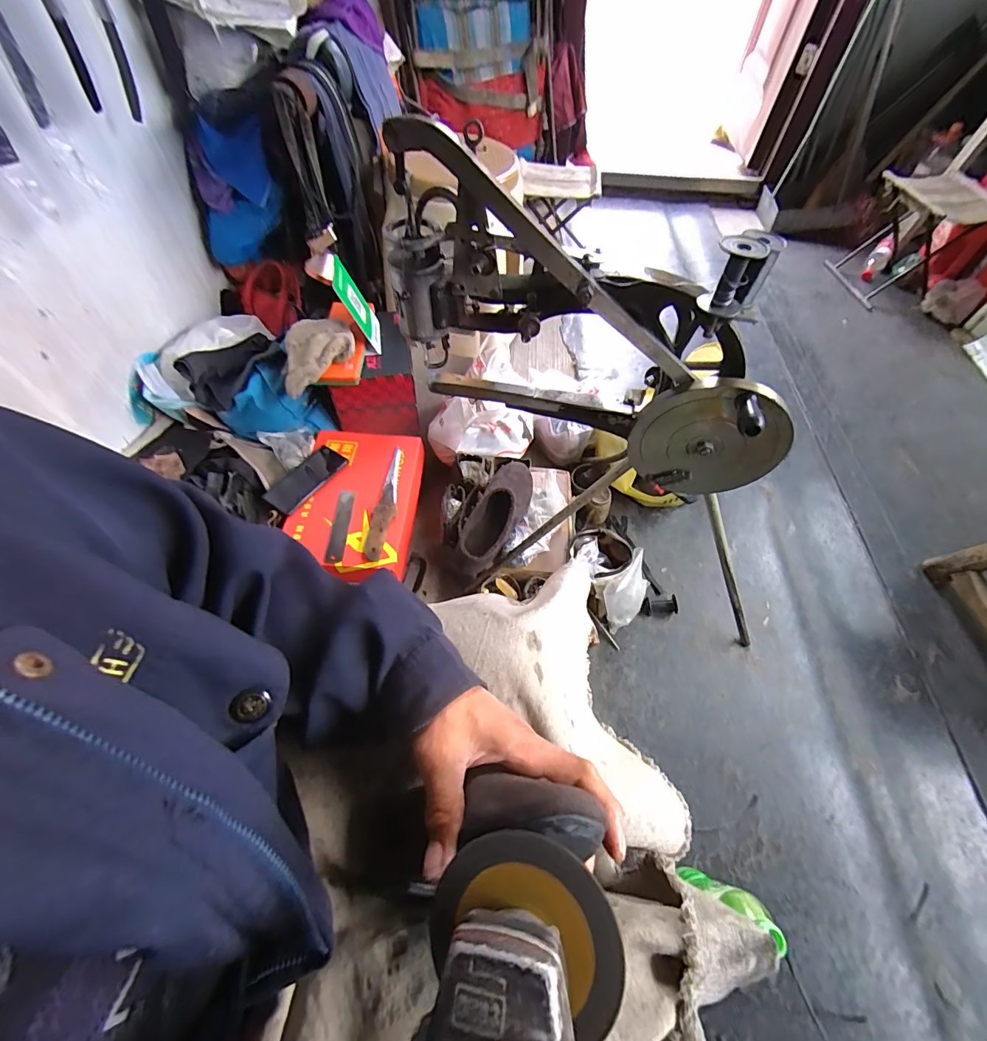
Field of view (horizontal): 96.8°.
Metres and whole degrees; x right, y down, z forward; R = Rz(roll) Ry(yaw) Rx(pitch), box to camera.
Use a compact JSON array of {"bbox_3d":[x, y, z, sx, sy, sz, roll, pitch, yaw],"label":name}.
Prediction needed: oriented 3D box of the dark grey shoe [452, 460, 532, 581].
[{"bbox_3d":[0.003,-0.005,0.798,0.084,0.069,0.236,24,61,13],"label":"dark grey shoe"}]

